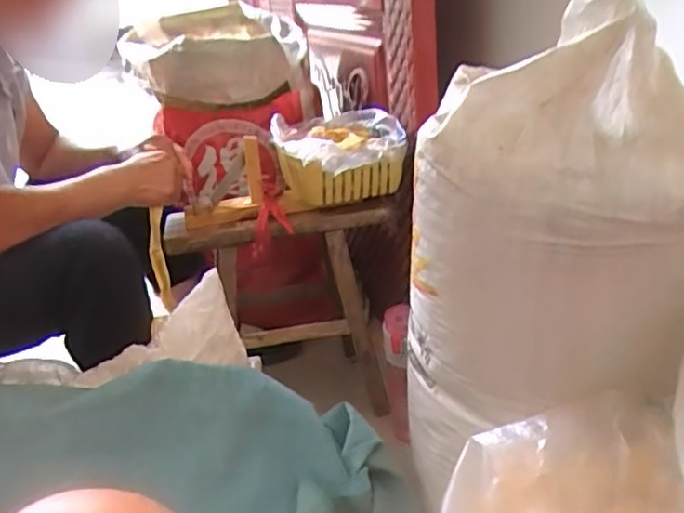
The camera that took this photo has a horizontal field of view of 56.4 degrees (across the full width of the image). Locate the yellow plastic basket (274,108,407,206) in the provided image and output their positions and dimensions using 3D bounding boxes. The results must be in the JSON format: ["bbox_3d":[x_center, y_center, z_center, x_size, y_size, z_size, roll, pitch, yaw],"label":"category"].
[{"bbox_3d":[-0.002,-0.155,1.019,0.195,0.117,0.266,-7,24,-2],"label":"yellow plastic basket"}]

